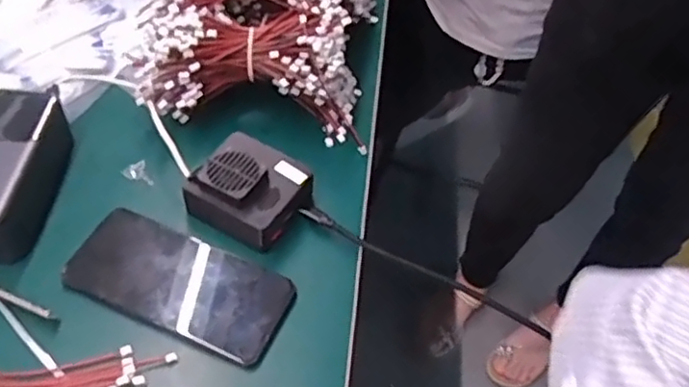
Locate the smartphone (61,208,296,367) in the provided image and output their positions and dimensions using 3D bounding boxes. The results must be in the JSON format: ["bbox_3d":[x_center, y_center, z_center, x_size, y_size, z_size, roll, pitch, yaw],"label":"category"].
[{"bbox_3d":[-0.117,0.062,0.452,0.154,0.015,0.070,19,52,12],"label":"smartphone"}]

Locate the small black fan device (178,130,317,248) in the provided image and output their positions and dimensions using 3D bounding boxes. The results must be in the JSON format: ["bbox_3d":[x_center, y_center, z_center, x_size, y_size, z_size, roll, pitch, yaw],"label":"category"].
[{"bbox_3d":[-0.073,-0.007,0.487,0.078,0.039,0.071,27,53,18],"label":"small black fan device"}]

